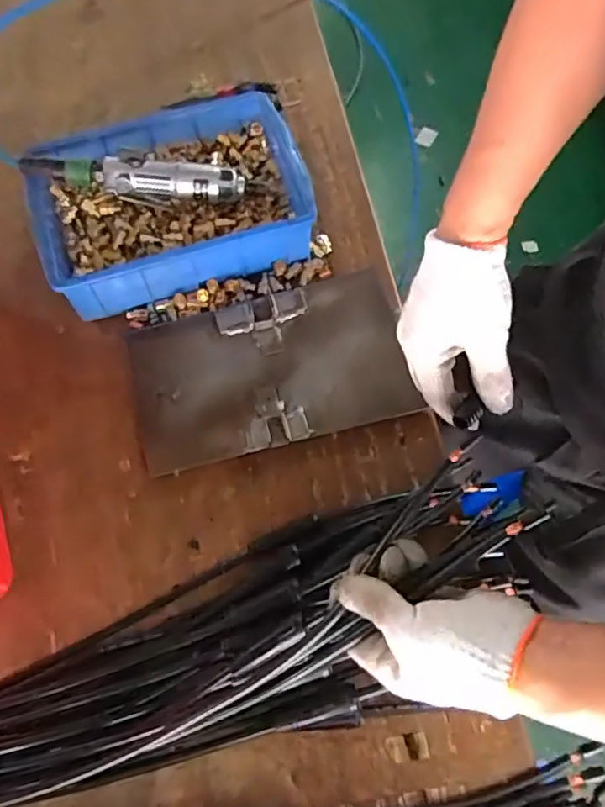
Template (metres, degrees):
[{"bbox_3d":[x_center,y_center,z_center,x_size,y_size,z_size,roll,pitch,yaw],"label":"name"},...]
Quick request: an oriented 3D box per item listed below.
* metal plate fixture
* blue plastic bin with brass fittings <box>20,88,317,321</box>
[{"bbox_3d":[-0.035,-0.037,0.650,0.288,0.030,0.176,-13,67,-7],"label":"metal plate fixture"},{"bbox_3d":[-0.148,-0.223,0.691,0.301,0.093,0.214,-16,68,-8],"label":"blue plastic bin with brass fittings"}]

